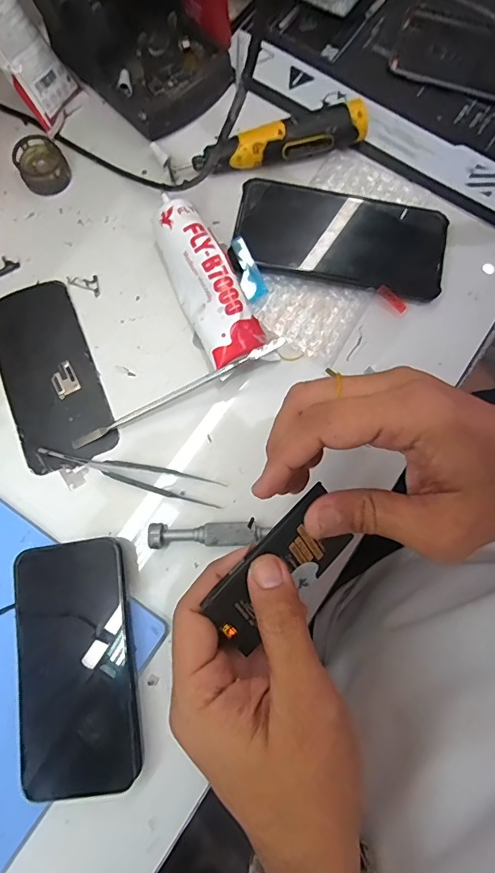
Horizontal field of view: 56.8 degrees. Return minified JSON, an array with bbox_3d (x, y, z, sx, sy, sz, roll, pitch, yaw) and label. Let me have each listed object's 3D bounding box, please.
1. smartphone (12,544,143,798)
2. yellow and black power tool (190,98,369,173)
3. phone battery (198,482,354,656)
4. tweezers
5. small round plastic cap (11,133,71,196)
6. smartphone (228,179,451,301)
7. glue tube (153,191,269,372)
[{"bbox_3d":[-0.108,0.140,0.285,0.073,0.006,0.142,-11,77,1],"label":"smartphone"},{"bbox_3d":[0.027,-0.238,0.374,0.138,0.029,0.023,-16,78,-4],"label":"yellow and black power tool"},{"bbox_3d":[0.019,0.069,0.240,0.084,0.006,0.043,-42,114,-19],"label":"phone battery"},{"bbox_3d":[-0.082,0.026,0.328,0.131,0.006,0.020,15,78,2],"label":"tweezers"},{"bbox_3d":[-0.168,-0.221,0.375,0.036,0.020,0.040,-22,79,-6],"label":"small round plastic cap"},{"bbox_3d":[0.074,-0.157,0.357,0.165,0.012,0.077,9,78,-1],"label":"smartphone"},{"bbox_3d":[-0.033,-0.114,0.343,0.044,0.036,0.135,-28,79,-7],"label":"glue tube"}]

